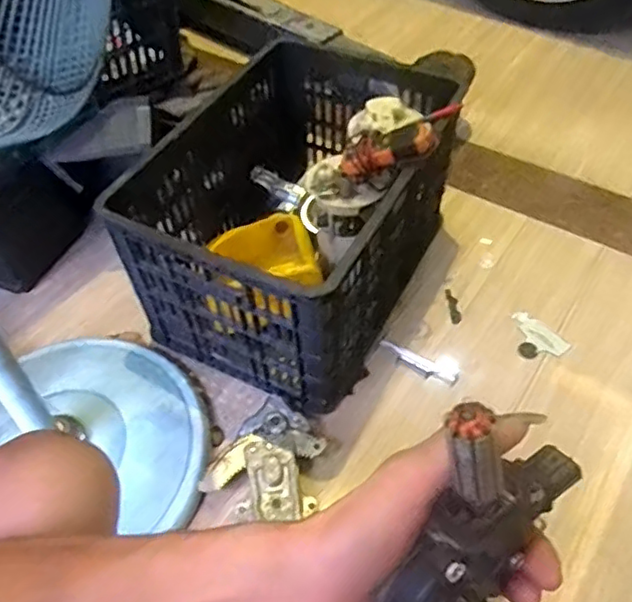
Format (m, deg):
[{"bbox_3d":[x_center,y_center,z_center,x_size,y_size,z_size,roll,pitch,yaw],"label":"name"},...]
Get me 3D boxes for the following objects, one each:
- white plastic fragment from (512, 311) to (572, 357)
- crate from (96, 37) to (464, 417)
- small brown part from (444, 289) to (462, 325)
[{"bbox_3d":[0.354,0.052,0.986,0.045,0.006,0.096,-33,59,-16],"label":"white plastic fragment"},{"bbox_3d":[-0.020,-0.150,0.995,0.373,0.298,0.519,21,55,21],"label":"crate"},{"bbox_3d":[0.227,0.008,1.028,0.018,0.006,0.069,-7,50,-1],"label":"small brown part"}]

